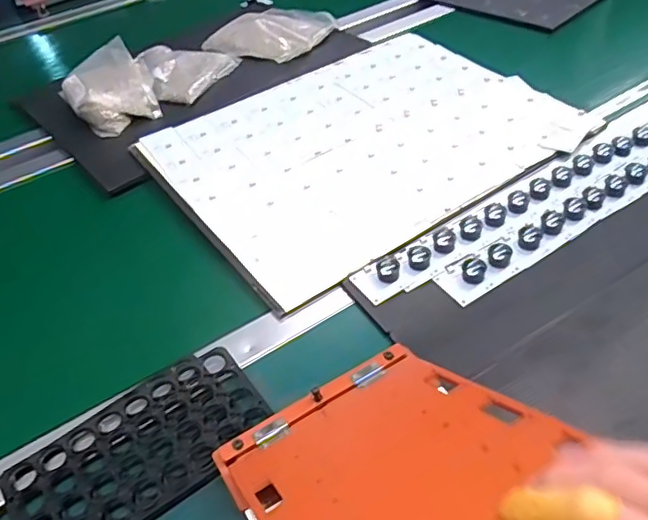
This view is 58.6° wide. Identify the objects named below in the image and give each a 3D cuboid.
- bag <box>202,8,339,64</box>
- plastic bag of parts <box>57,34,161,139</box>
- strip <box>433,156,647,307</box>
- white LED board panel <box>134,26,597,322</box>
[{"bbox_3d":[-0.092,-0.377,0.962,0.171,0.033,0.165,21,50,26],"label":"bag"},{"bbox_3d":[-0.314,-0.248,0.837,0.125,0.053,0.179,-18,45,-12],"label":"plastic bag of parts"},{"bbox_3d":[0.286,-0.062,0.598,0.402,0.022,0.043,-25,47,-19],"label":"strip"},{"bbox_3d":[0.049,-0.155,0.732,0.466,0.017,0.363,-27,47,-20],"label":"white LED board panel"}]

